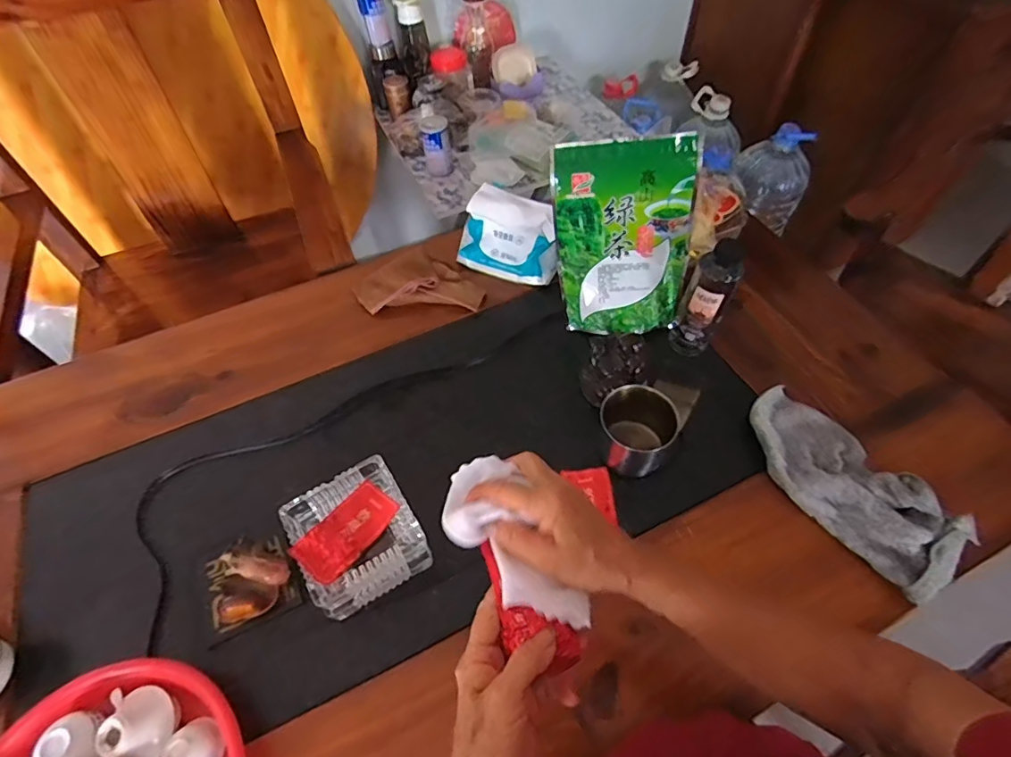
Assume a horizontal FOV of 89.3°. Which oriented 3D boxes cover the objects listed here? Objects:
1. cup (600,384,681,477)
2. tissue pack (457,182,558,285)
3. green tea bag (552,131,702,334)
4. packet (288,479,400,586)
[{"bbox_3d":[0.154,0.060,0.615,0.087,0.083,0.080,-1,55,1],"label":"cup"},{"bbox_3d":[0.010,-0.219,0.794,0.165,0.128,0.060,26,35,25],"label":"tissue pack"},{"bbox_3d":[0.154,-0.175,0.664,0.174,0.252,0.046,-2,37,11],"label":"green tea bag"},{"bbox_3d":[-0.169,0.161,0.546,0.058,0.012,0.108,35,49,12],"label":"packet"}]

